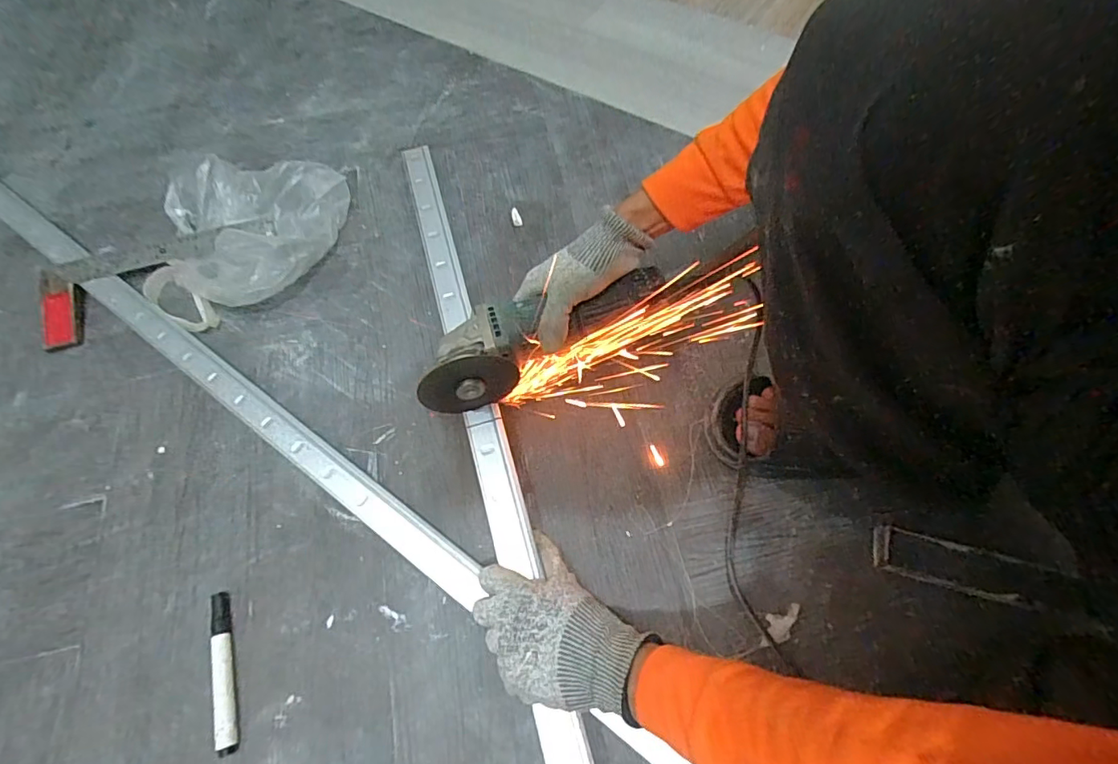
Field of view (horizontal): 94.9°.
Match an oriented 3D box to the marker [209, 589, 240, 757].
[{"bbox_3d":[-0.319,0.272,0.487,0.017,0.015,0.140,-20,64,-7],"label":"marker"}]

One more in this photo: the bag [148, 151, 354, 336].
[{"bbox_3d":[-0.428,-0.195,0.692,0.233,0.077,0.251,-1,63,2],"label":"bag"}]

